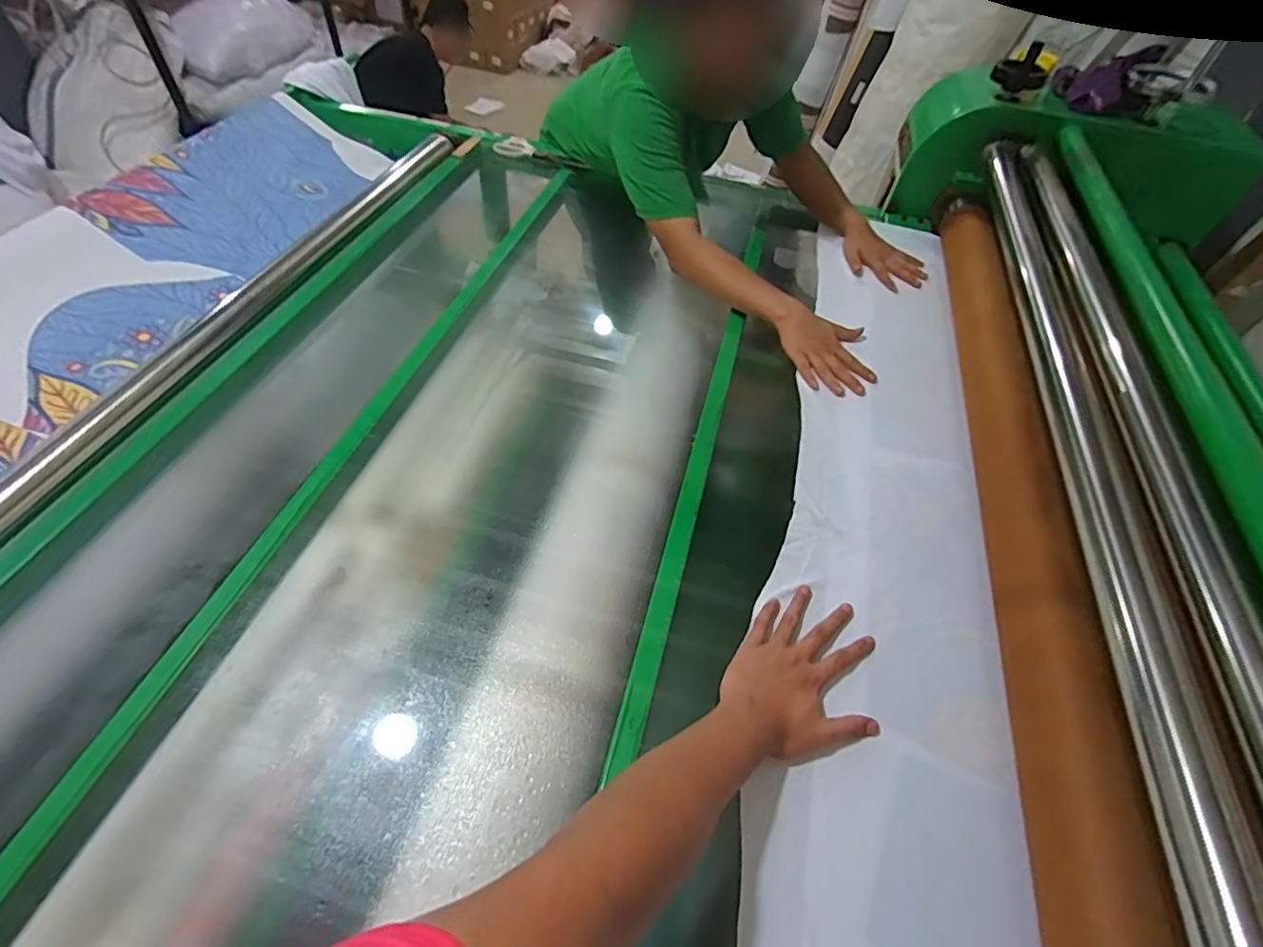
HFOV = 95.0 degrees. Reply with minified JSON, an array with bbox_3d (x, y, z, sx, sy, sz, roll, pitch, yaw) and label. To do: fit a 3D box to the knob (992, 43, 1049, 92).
[{"bbox_3d":[0.719,-0.748,1.063,0.092,0.073,0.078,29,54,17],"label":"knob"}]

